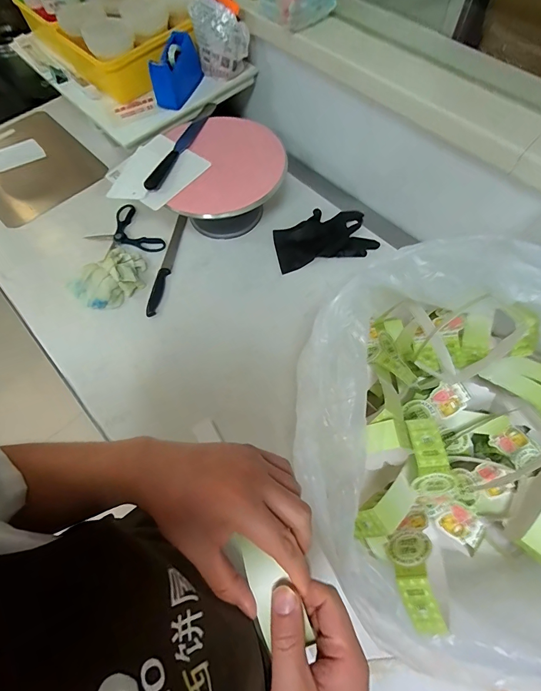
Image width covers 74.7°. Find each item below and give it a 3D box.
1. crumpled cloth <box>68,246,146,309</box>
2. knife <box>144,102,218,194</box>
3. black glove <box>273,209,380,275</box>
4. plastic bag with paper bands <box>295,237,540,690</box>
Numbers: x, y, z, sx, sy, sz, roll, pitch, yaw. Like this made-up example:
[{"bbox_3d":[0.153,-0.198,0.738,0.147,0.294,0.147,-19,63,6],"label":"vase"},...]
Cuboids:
[{"bbox_3d":[-0.351,-0.148,0.782,0.162,0.037,0.117,-40,70,-15],"label":"crumpled cloth"},{"bbox_3d":[-0.194,-0.452,0.775,0.041,0.018,0.320,18,67,10],"label":"knife"},{"bbox_3d":[0.124,-0.250,0.826,0.229,0.026,0.128,-13,65,-4],"label":"black glove"},{"bbox_3d":[0.269,0.141,0.498,0.451,0.274,0.475,4,65,4],"label":"plastic bag with paper bands"}]

